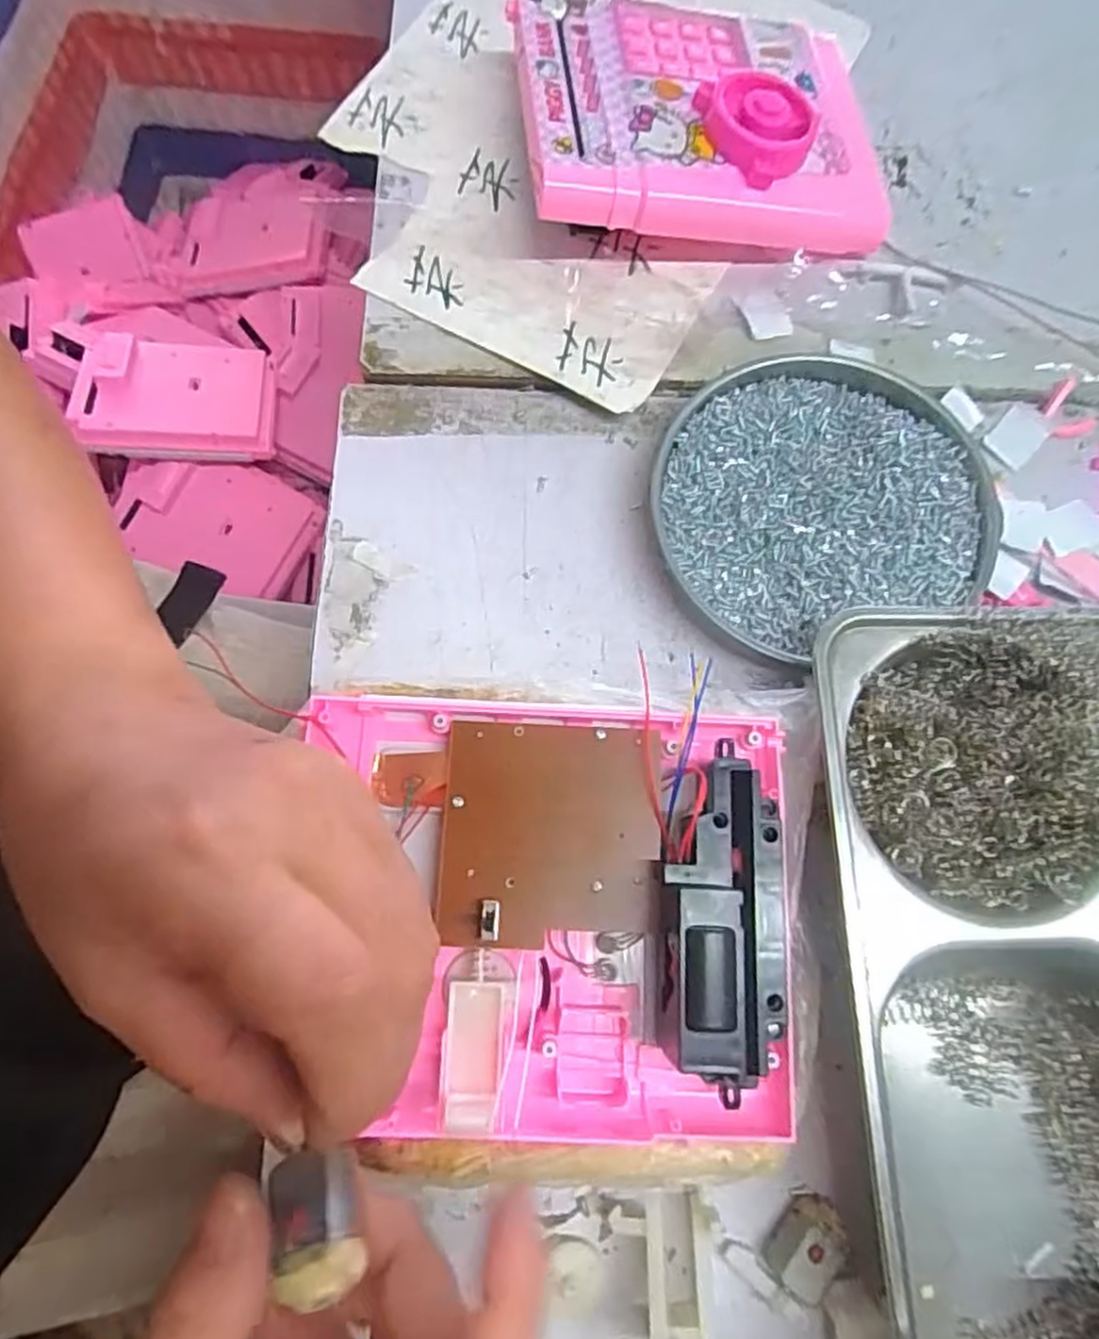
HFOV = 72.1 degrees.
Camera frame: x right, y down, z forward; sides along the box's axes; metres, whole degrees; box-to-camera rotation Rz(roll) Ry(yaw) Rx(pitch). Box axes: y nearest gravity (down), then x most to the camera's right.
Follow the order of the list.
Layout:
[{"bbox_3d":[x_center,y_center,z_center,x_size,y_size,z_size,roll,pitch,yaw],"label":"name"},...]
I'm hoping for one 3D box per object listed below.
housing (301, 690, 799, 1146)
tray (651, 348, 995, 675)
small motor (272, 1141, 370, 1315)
[{"bbox_3d":[0.000,0.076,0.238,0.150,0.039,0.131,2,75,1],"label":"housing"},{"bbox_3d":[0.111,-0.070,0.316,0.133,0.019,0.121,0,75,-1],"label":"tray"},{"bbox_3d":[-0.050,0.119,0.161,0.017,0.015,0.025,-14,75,-4],"label":"small motor"}]

